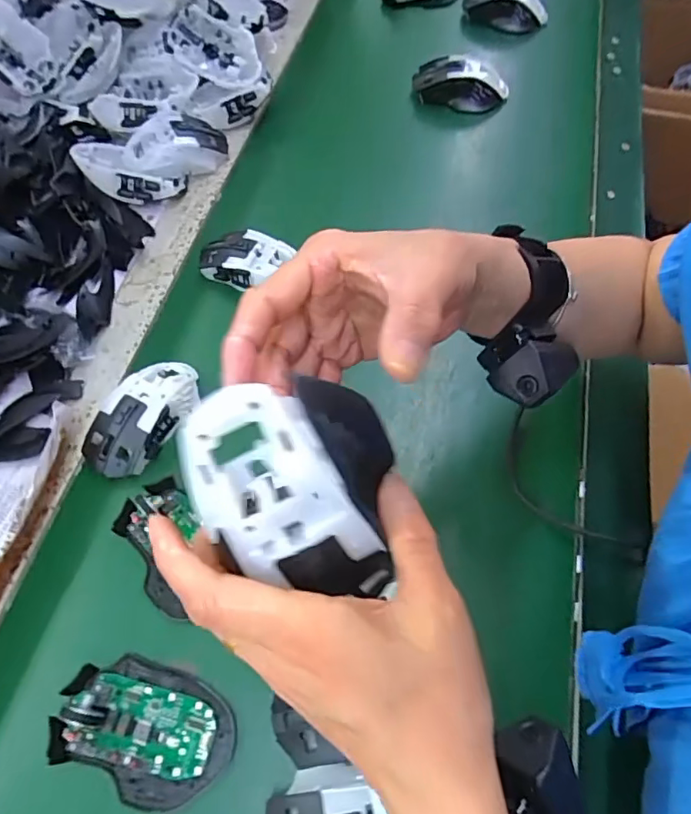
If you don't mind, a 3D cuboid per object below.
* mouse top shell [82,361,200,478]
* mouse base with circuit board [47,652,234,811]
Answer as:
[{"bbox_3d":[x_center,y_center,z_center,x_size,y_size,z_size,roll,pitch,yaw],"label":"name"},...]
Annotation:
[{"bbox_3d":[-0.171,0.006,0.451,0.059,0.042,0.113,27,63,10],"label":"mouse top shell"},{"bbox_3d":[-0.131,0.208,0.341,0.114,0.023,0.075,15,62,4],"label":"mouse base with circuit board"}]

